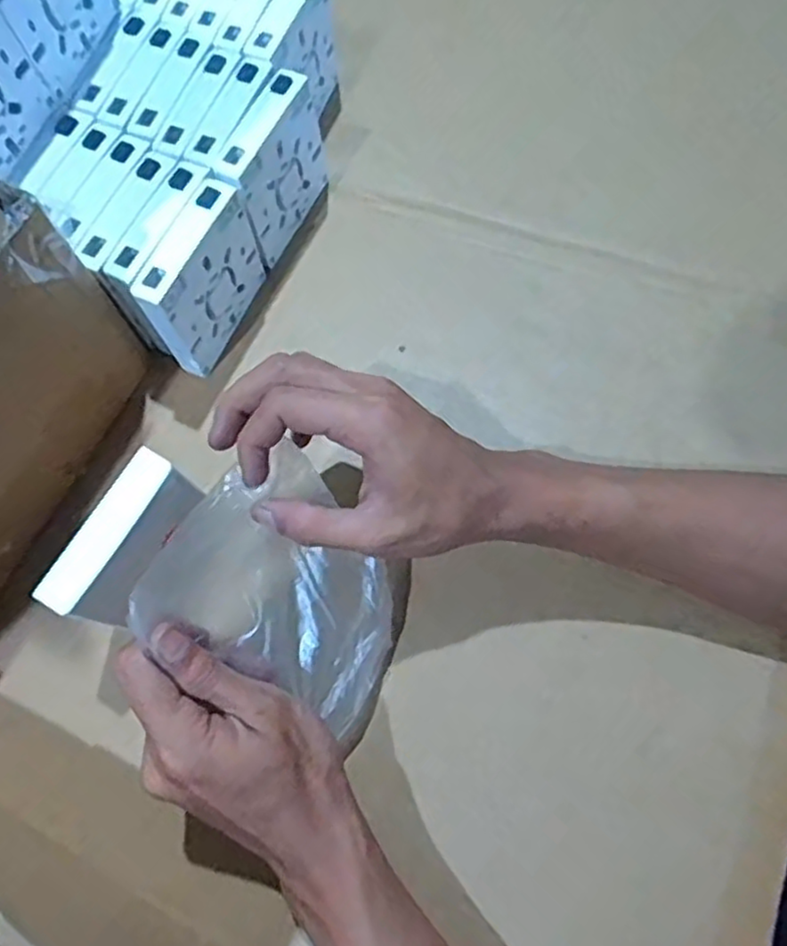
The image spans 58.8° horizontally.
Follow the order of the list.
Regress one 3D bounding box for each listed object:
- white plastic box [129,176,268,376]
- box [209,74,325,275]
[{"bbox_3d":[-0.114,-0.115,0.423,0.023,0.081,0.091,23,73,10],"label":"white plastic box"},{"bbox_3d":[-0.076,-0.195,0.453,0.023,0.083,0.087,23,73,9],"label":"box"}]

